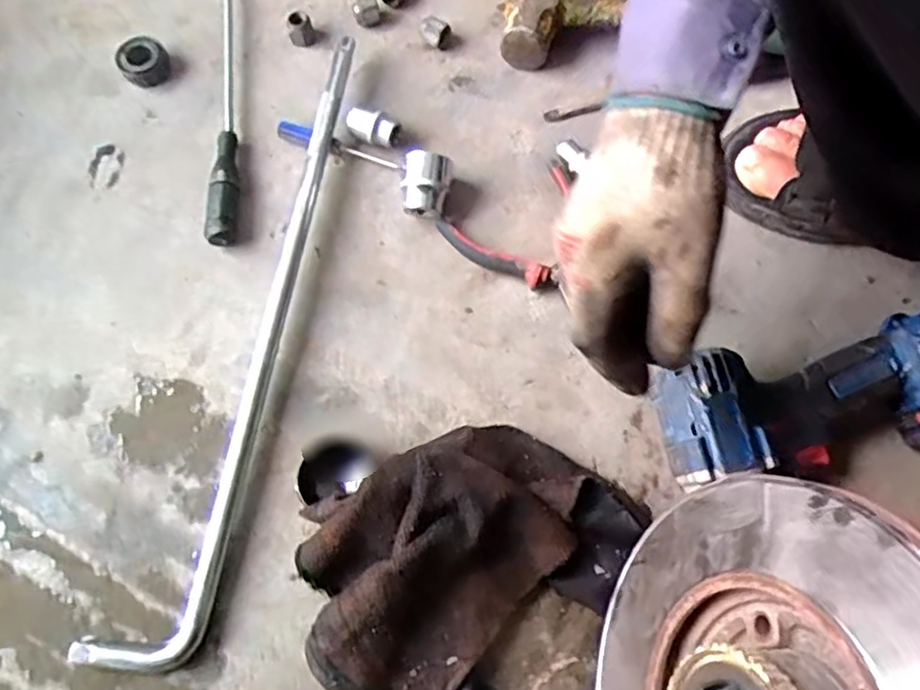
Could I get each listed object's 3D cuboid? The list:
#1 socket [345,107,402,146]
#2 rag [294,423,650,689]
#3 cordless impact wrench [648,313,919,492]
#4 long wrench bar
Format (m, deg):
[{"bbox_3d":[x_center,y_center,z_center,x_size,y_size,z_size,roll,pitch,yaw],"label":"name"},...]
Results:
[{"bbox_3d":[-0.073,-0.182,0.540,0.046,0.025,0.020,24,74,9],"label":"socket"},{"bbox_3d":[0.008,0.147,0.420,0.215,0.060,0.169,-29,74,-8],"label":"rag"},{"bbox_3d":[0.268,0.045,0.438,0.256,0.078,0.120,-11,72,-3],"label":"cordless impact wrench"},{"bbox_3d":[-0.170,-0.025,0.498,0.074,0.031,0.511,10,72,5],"label":"long wrench bar"}]

